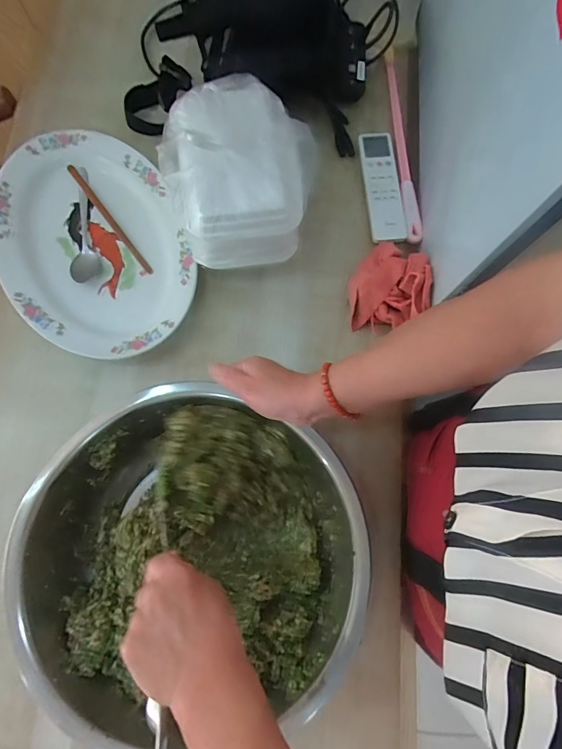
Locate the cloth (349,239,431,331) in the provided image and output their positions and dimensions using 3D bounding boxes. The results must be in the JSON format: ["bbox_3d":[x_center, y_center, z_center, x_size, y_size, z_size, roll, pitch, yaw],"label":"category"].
[{"bbox_3d":[0.143,-0.120,0.546,0.101,0.037,0.119,5,77,0],"label":"cloth"}]

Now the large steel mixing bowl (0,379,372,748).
[{"bbox_3d":[-0.102,0.194,0.446,0.311,0.098,0.323,0,77,-1],"label":"large steel mixing bowl"}]

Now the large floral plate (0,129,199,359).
[{"bbox_3d":[-0.255,-0.176,0.560,0.236,0.035,0.326,-21,79,-6],"label":"large floral plate"}]

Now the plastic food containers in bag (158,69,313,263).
[{"bbox_3d":[-0.045,-0.238,0.507,0.176,0.133,0.182,-9,78,-3],"label":"plastic food containers in bag"}]

